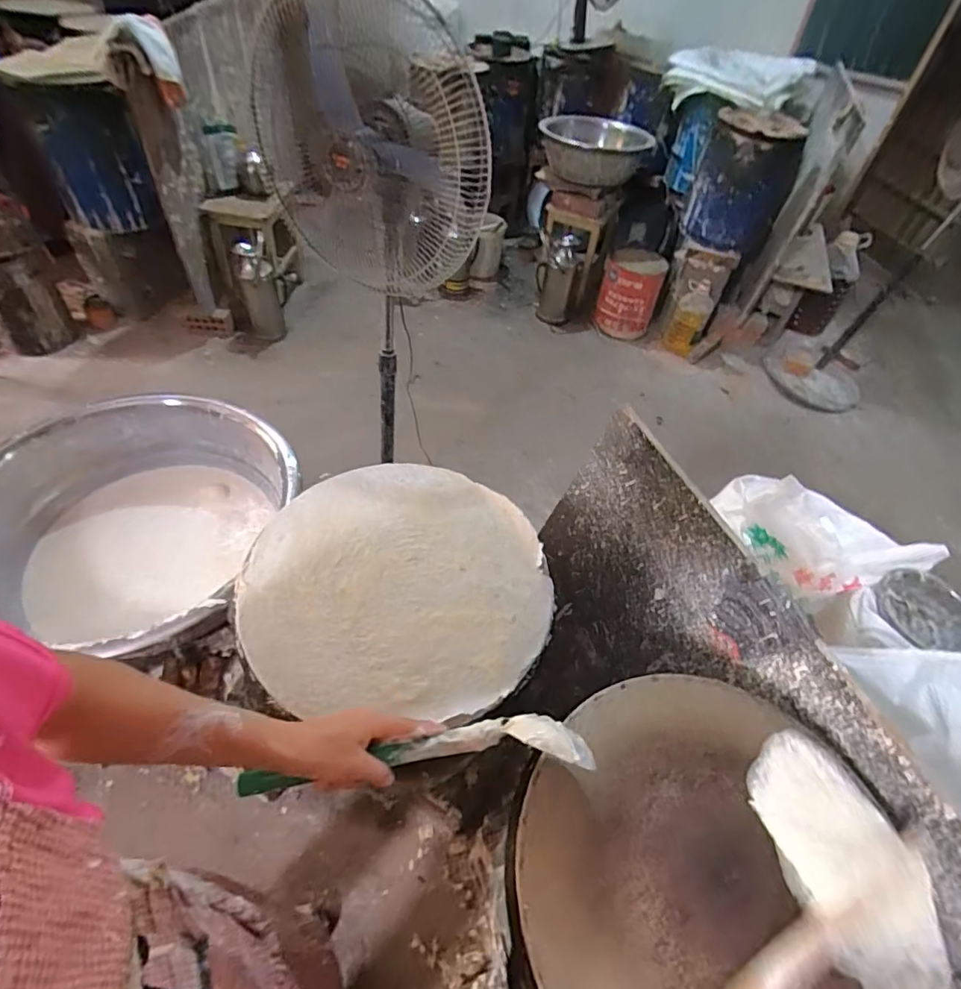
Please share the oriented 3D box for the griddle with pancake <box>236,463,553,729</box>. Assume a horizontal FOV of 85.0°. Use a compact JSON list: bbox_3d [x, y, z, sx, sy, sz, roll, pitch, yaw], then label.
[{"bbox_3d":[-0.092,0.097,0.633,0.354,0.044,0.330,5,48,-1],"label":"griddle with pancake"}]

